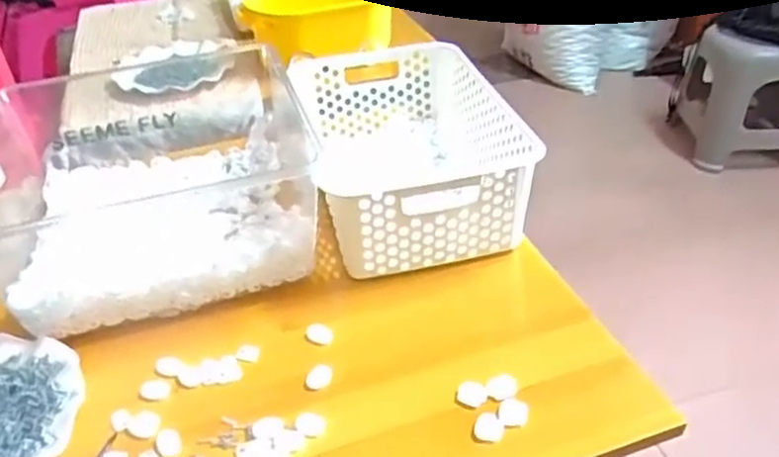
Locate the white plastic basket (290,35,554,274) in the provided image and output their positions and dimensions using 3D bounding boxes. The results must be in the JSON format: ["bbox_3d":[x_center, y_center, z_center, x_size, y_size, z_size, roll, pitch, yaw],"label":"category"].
[{"bbox_3d":[0.018,-0.091,0.746,0.194,0.102,0.308,-9,36,-8],"label":"white plastic basket"}]

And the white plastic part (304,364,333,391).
[{"bbox_3d":[-0.058,0.122,0.562,0.020,0.004,0.026,7,37,15],"label":"white plastic part"}]

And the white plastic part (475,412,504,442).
[{"bbox_3d":[0.074,0.147,0.508,0.021,0.004,0.025,4,36,10],"label":"white plastic part"}]

